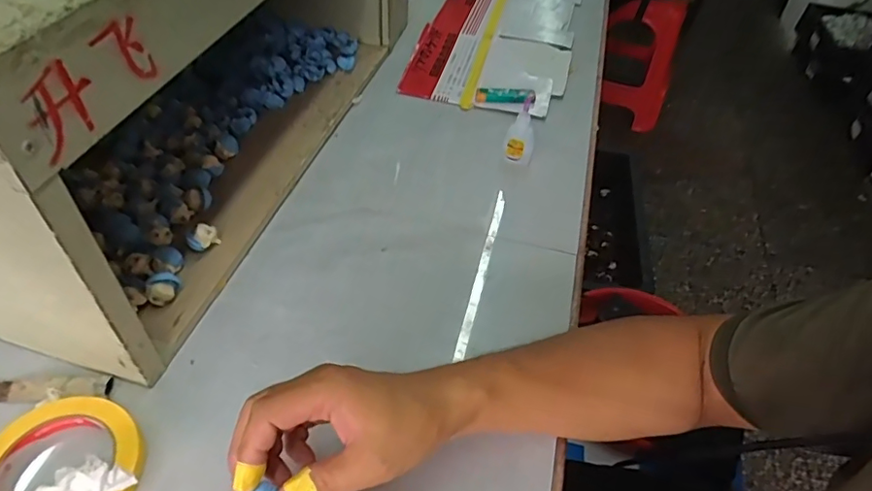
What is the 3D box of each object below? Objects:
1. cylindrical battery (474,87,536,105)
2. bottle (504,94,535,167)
[{"bbox_3d":[0.093,-0.201,0.750,0.079,0.021,0.019,8,48,2],"label":"cylindrical battery"},{"bbox_3d":[0.101,-0.133,0.650,0.032,0.080,0.022,12,49,6],"label":"bottle"}]

